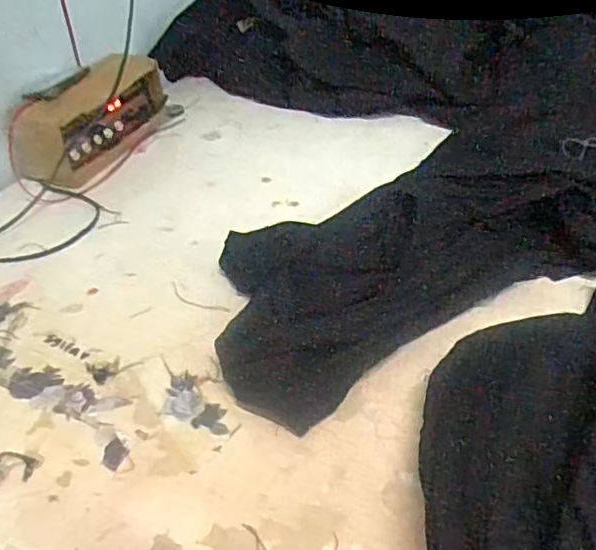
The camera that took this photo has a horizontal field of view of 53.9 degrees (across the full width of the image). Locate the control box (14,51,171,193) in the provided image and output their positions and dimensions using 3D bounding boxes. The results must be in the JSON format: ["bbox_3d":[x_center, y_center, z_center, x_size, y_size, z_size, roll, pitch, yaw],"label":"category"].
[{"bbox_3d":[-0.228,-0.178,0.661,0.061,0.089,0.194,13,44,20],"label":"control box"}]

